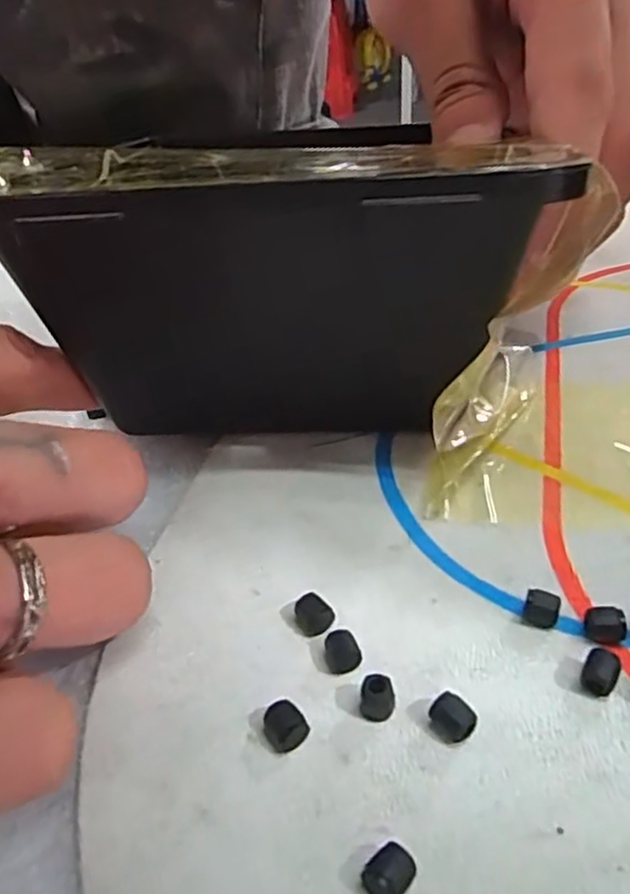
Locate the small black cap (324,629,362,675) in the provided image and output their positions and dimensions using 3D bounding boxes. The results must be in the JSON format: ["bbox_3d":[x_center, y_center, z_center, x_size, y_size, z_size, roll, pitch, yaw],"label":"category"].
[{"bbox_3d":[0.005,0.035,0.116,0.006,0.004,0.006,-2,40,2],"label":"small black cap"}]

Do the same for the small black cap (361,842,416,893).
[{"bbox_3d":[0.009,0.055,0.088,0.006,0.004,0.006,-27,46,-25],"label":"small black cap"}]

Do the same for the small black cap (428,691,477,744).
[{"bbox_3d":[0.021,0.041,0.104,0.007,0.005,0.005,24,47,29],"label":"small black cap"}]

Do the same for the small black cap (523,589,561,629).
[{"bbox_3d":[0.040,0.028,0.120,0.006,0.005,0.005,9,42,14],"label":"small black cap"}]

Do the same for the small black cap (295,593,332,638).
[{"bbox_3d":[0.000,0.030,0.122,0.006,0.005,0.005,-7,40,-4],"label":"small black cap"}]

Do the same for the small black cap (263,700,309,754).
[{"bbox_3d":[-0.005,0.043,0.105,0.006,0.004,0.006,-2,40,2],"label":"small black cap"}]

